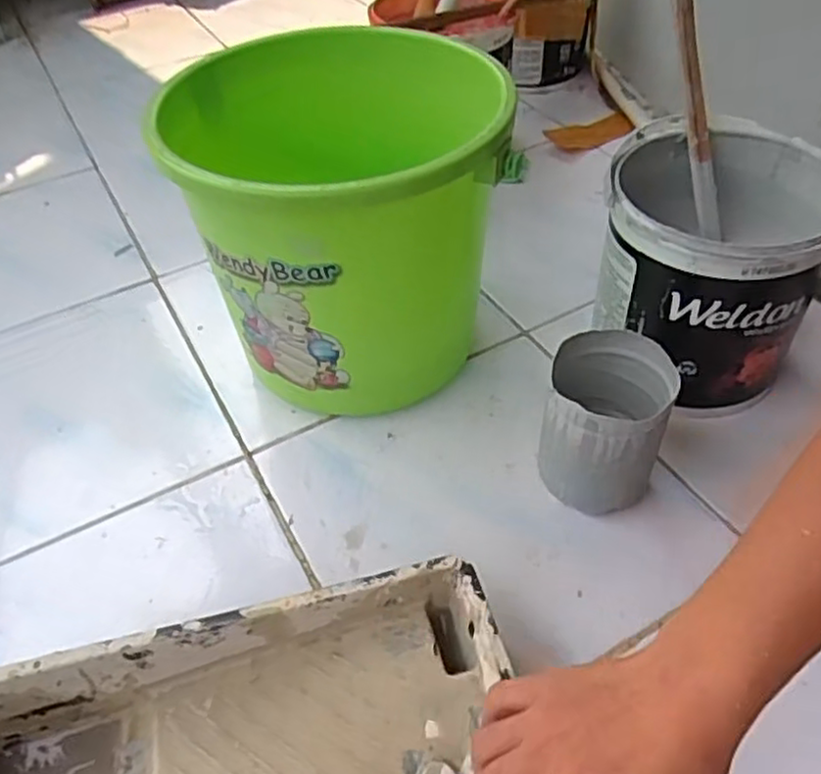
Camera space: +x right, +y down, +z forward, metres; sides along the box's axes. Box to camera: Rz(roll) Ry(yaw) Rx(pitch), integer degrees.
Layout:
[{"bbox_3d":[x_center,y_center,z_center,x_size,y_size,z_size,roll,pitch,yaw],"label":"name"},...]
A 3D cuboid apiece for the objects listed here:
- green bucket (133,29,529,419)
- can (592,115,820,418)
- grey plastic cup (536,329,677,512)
[{"bbox_3d":[-0.042,-0.123,0.607,0.253,0.253,0.226,-13,46,-12],"label":"green bucket"},{"bbox_3d":[0.254,-0.103,0.615,0.172,0.176,0.185,11,49,16],"label":"can"},{"bbox_3d":[0.145,0.033,0.534,0.085,0.122,0.092,21,52,23],"label":"grey plastic cup"}]

